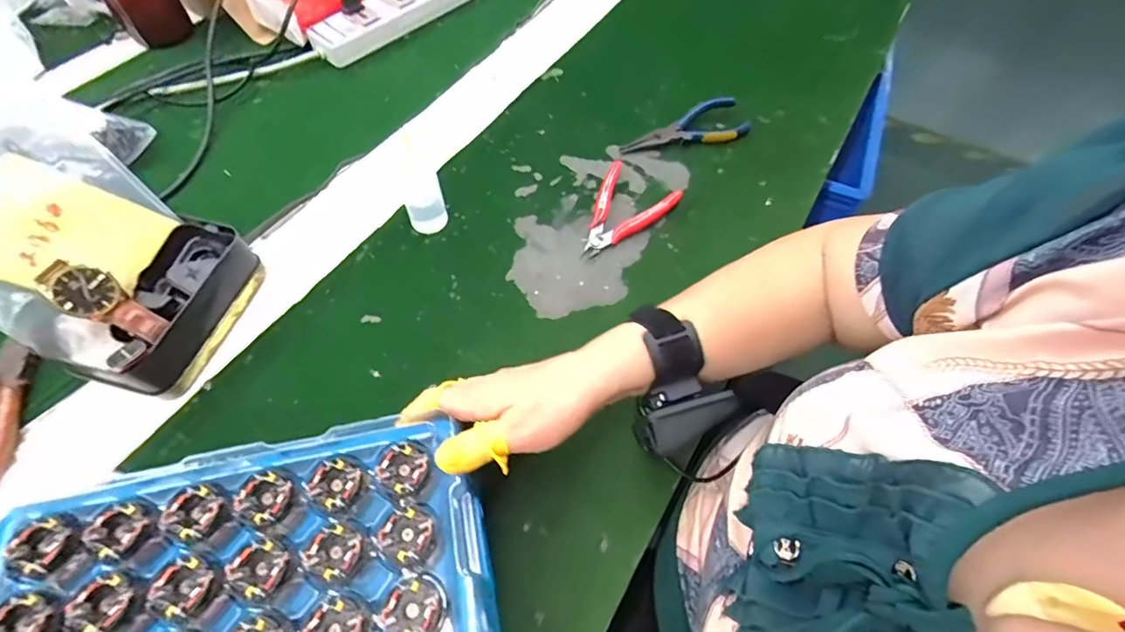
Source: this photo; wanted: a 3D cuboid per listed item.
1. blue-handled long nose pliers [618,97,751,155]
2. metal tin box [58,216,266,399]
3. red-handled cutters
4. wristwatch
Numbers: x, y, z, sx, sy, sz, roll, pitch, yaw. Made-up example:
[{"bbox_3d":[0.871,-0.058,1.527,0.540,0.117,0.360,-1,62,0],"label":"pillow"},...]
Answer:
[{"bbox_3d":[0.135,-0.217,0.561,0.146,0.019,0.055,-8,60,-7],"label":"blue-handled long nose pliers"},{"bbox_3d":[-0.317,-0.008,0.404,0.074,0.055,0.143,14,60,6],"label":"metal tin box"},{"bbox_3d":[0.058,-0.102,0.494,0.078,0.014,0.116,32,63,16],"label":"red-handled cutters"},{"bbox_3d":[-0.334,-0.007,0.366,0.080,0.033,0.037,36,60,-15],"label":"wristwatch"}]

